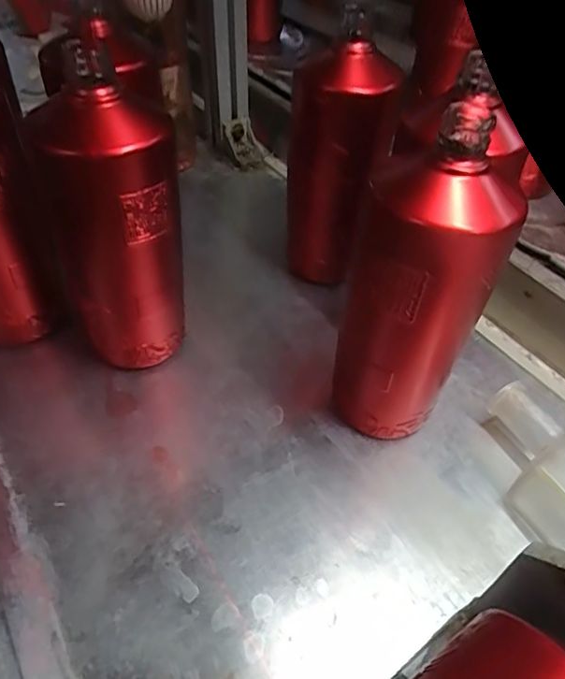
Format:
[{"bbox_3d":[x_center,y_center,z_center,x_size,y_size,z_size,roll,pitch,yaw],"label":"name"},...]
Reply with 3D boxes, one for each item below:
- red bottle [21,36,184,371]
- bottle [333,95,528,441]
[{"bbox_3d":[-0.114,-0.077,0.358,0.090,0.208,0.090,-15,52,-12],"label":"red bottle"},{"bbox_3d":[0.081,-0.023,0.320,0.079,0.201,0.065,-19,53,-15],"label":"bottle"}]

